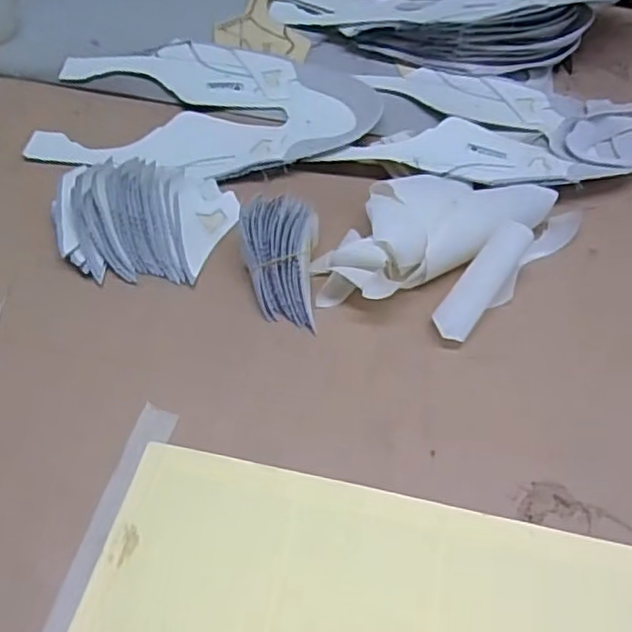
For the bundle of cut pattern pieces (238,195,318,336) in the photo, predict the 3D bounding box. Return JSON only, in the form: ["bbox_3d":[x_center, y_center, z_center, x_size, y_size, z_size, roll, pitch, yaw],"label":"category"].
[{"bbox_3d":[-0.025,-0.040,0.452,0.052,0.045,0.077,3,52,-2],"label":"bundle of cut pattern pieces"}]

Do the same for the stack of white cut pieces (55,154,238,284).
[{"bbox_3d":[-0.121,-0.071,0.474,0.125,0.041,0.084,-5,53,-8],"label":"stack of white cut pieces"}]

